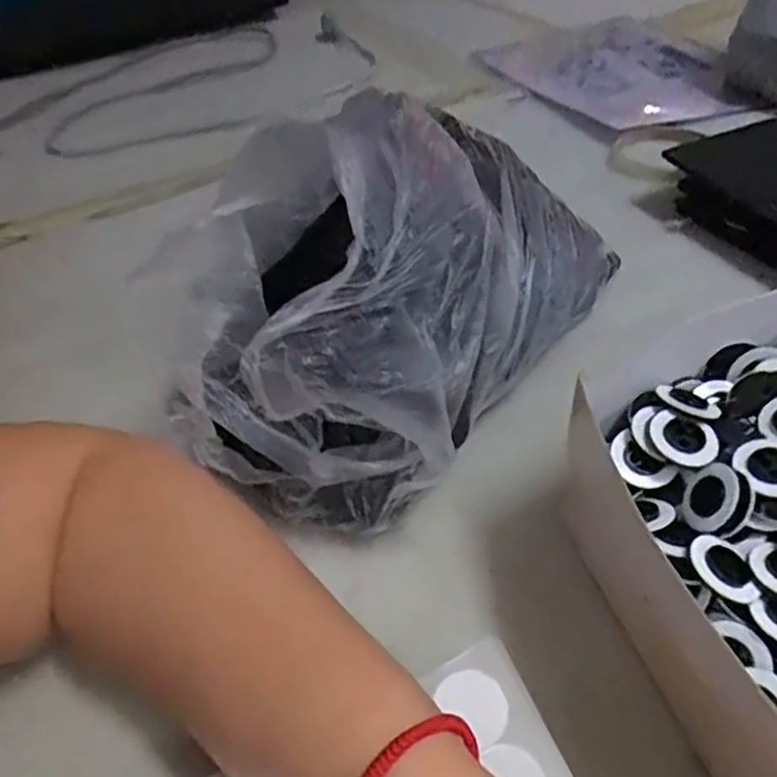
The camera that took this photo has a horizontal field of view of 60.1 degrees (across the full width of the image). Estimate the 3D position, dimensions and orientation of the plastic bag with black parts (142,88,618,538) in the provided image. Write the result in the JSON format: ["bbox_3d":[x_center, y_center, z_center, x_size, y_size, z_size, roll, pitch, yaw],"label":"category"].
[{"bbox_3d":[0.015,-0.057,0.342,0.116,0.171,0.261,25,54,31],"label":"plastic bag with black parts"}]

